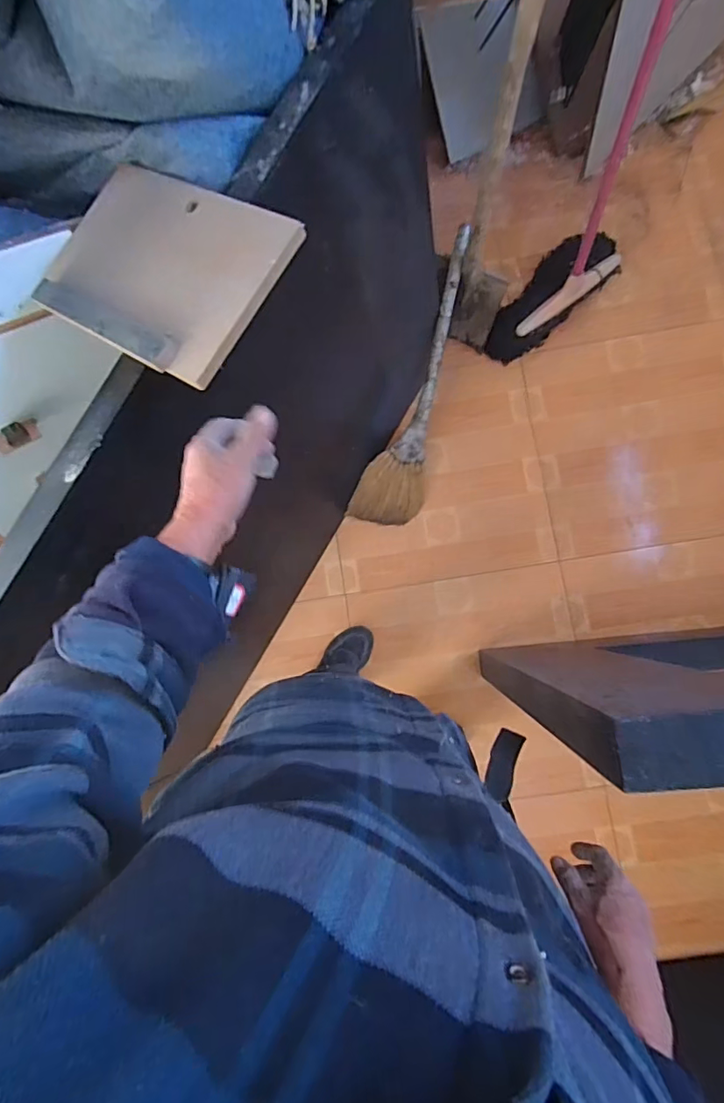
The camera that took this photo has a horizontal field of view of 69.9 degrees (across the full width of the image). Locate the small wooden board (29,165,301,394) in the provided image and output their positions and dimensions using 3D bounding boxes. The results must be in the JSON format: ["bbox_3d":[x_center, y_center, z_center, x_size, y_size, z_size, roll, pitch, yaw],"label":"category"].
[{"bbox_3d":[-0.242,-0.337,0.611,0.309,0.021,0.217,32,84,20],"label":"small wooden board"}]

